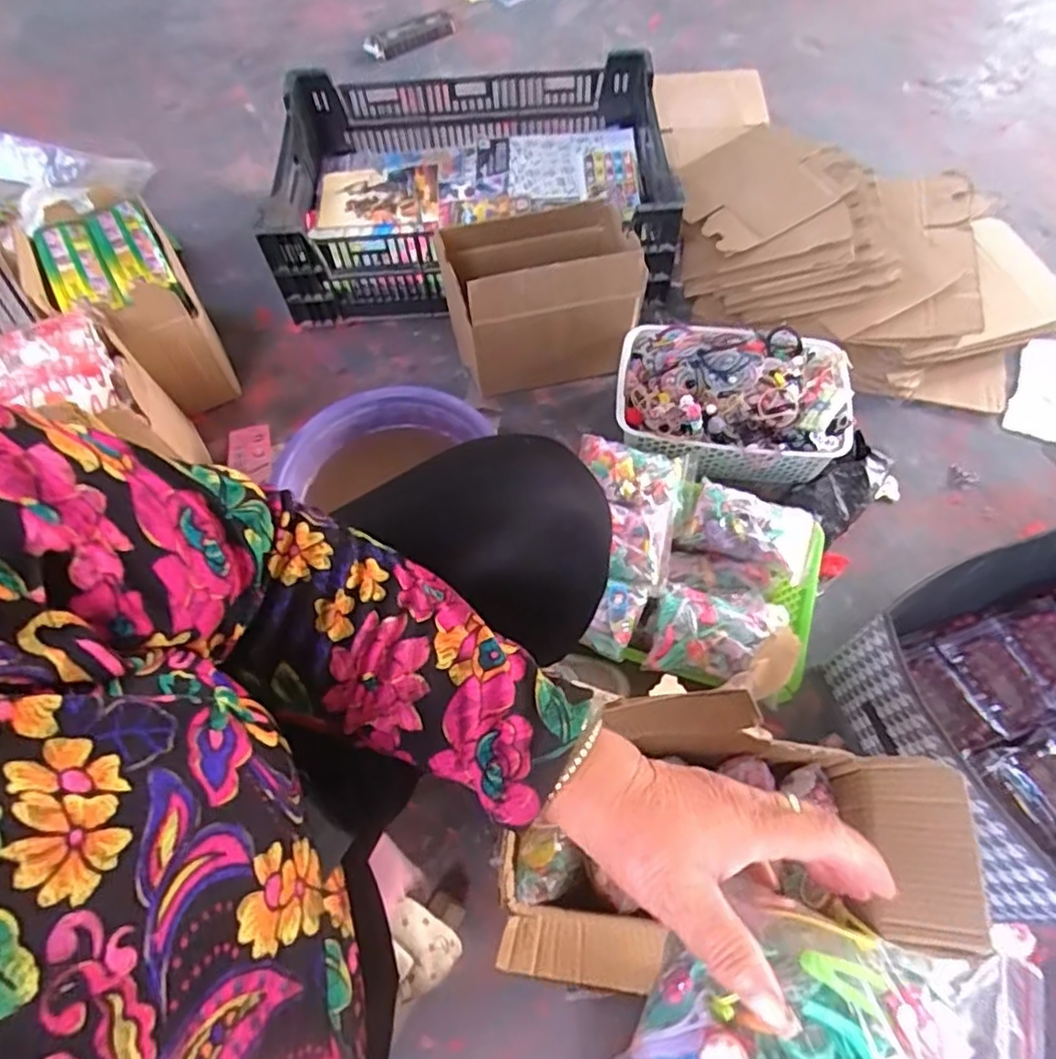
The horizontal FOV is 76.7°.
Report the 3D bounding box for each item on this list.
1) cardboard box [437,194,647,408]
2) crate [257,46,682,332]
[{"bbox_3d":[0.016,-0.318,0.930,0.246,0.218,0.139,-8,65,-4],"label":"cardboard box"},{"bbox_3d":[-0.079,-0.537,1.063,0.597,0.186,0.411,2,66,1],"label":"crate"}]

